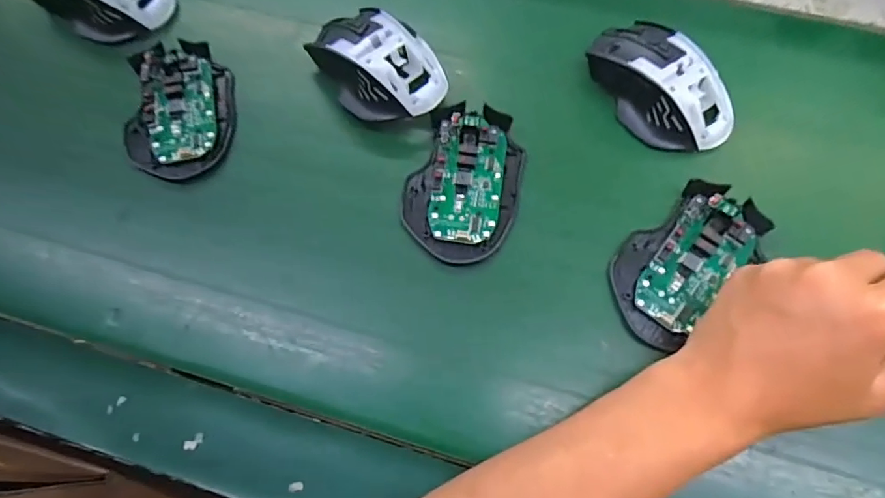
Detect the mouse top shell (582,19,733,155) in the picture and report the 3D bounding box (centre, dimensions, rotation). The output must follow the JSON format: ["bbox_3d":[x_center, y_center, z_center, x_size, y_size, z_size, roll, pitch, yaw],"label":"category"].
[{"bbox_3d":[0.158,-0.120,0.364,0.074,0.037,0.114,-33,70,-13],"label":"mouse top shell"}]

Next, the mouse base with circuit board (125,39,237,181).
[{"bbox_3d":[-0.189,-0.103,0.365,0.069,0.021,0.116,-3,67,-1],"label":"mouse base with circuit board"}]

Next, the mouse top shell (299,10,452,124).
[{"bbox_3d":[-0.047,-0.137,0.366,0.073,0.038,0.111,-37,71,-14],"label":"mouse top shell"}]

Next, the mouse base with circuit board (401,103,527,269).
[{"bbox_3d":[0.016,-0.047,0.341,0.073,0.016,0.114,13,68,6],"label":"mouse base with circuit board"}]

